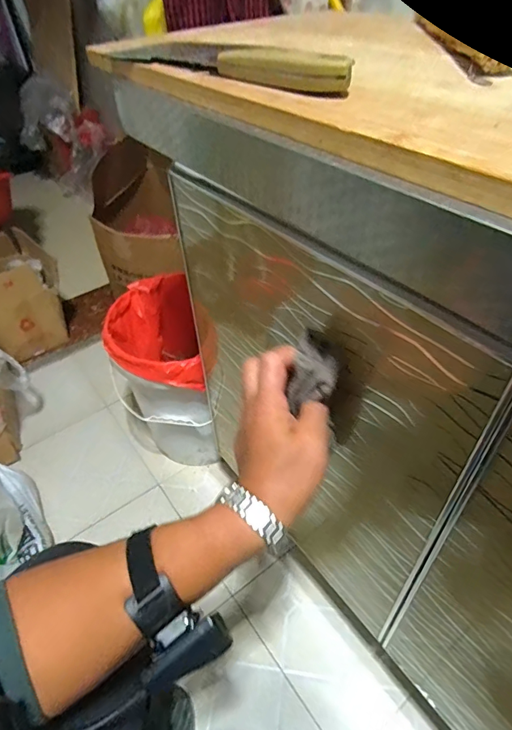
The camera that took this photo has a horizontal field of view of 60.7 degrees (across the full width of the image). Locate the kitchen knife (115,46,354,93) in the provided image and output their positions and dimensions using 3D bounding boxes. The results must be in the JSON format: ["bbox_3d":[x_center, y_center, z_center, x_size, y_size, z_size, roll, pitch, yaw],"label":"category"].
[{"bbox_3d":[-0.028,-0.240,0.343,0.221,0.022,0.026,31,54,31],"label":"kitchen knife"}]

